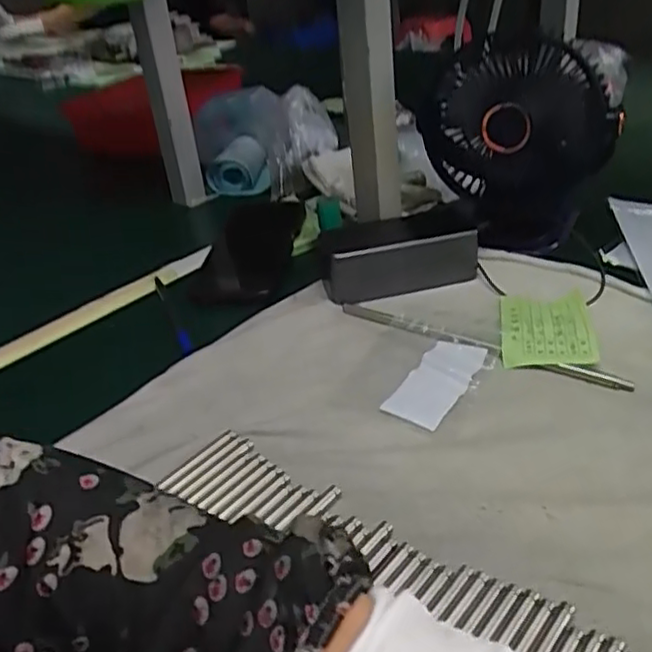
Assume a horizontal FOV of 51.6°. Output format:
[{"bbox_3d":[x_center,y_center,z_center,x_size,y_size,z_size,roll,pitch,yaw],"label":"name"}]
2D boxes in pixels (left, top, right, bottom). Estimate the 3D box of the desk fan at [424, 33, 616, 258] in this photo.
[{"bbox_3d":[0.164,-0.159,0.597,0.148,0.173,0.090,-1,32,9],"label":"desk fan"}]

